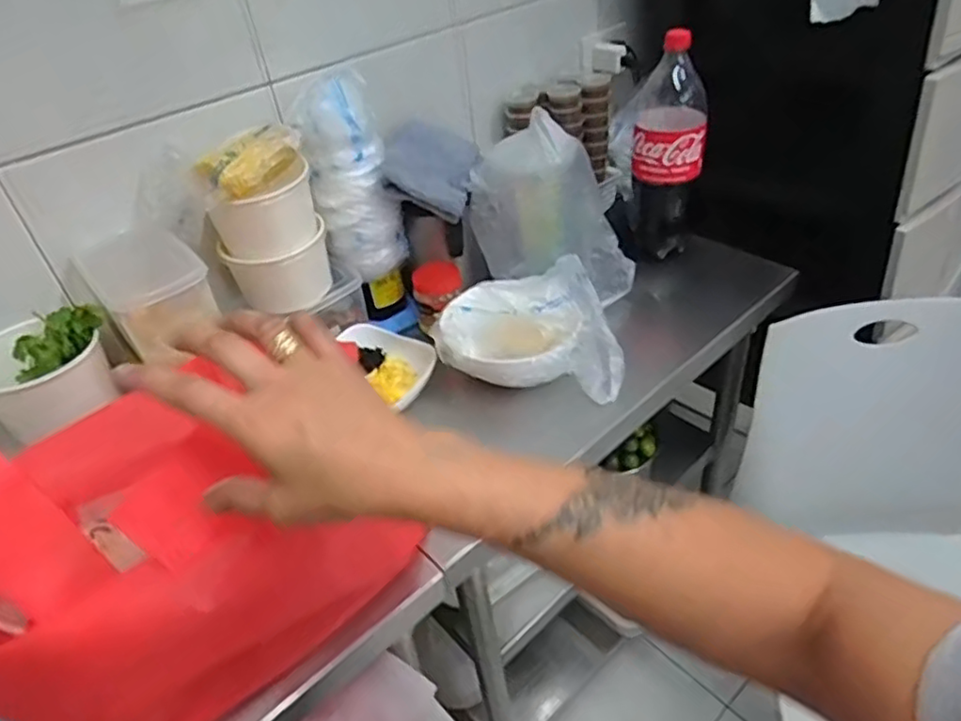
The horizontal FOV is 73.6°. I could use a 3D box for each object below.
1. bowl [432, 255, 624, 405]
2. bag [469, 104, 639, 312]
[{"bbox_3d":[0.057,-0.035,0.784,0.211,0.086,0.163,-5,39,3],"label":"bowl"},{"bbox_3d":[0.097,-0.183,0.817,0.206,0.237,0.063,-9,39,-3],"label":"bag"}]

